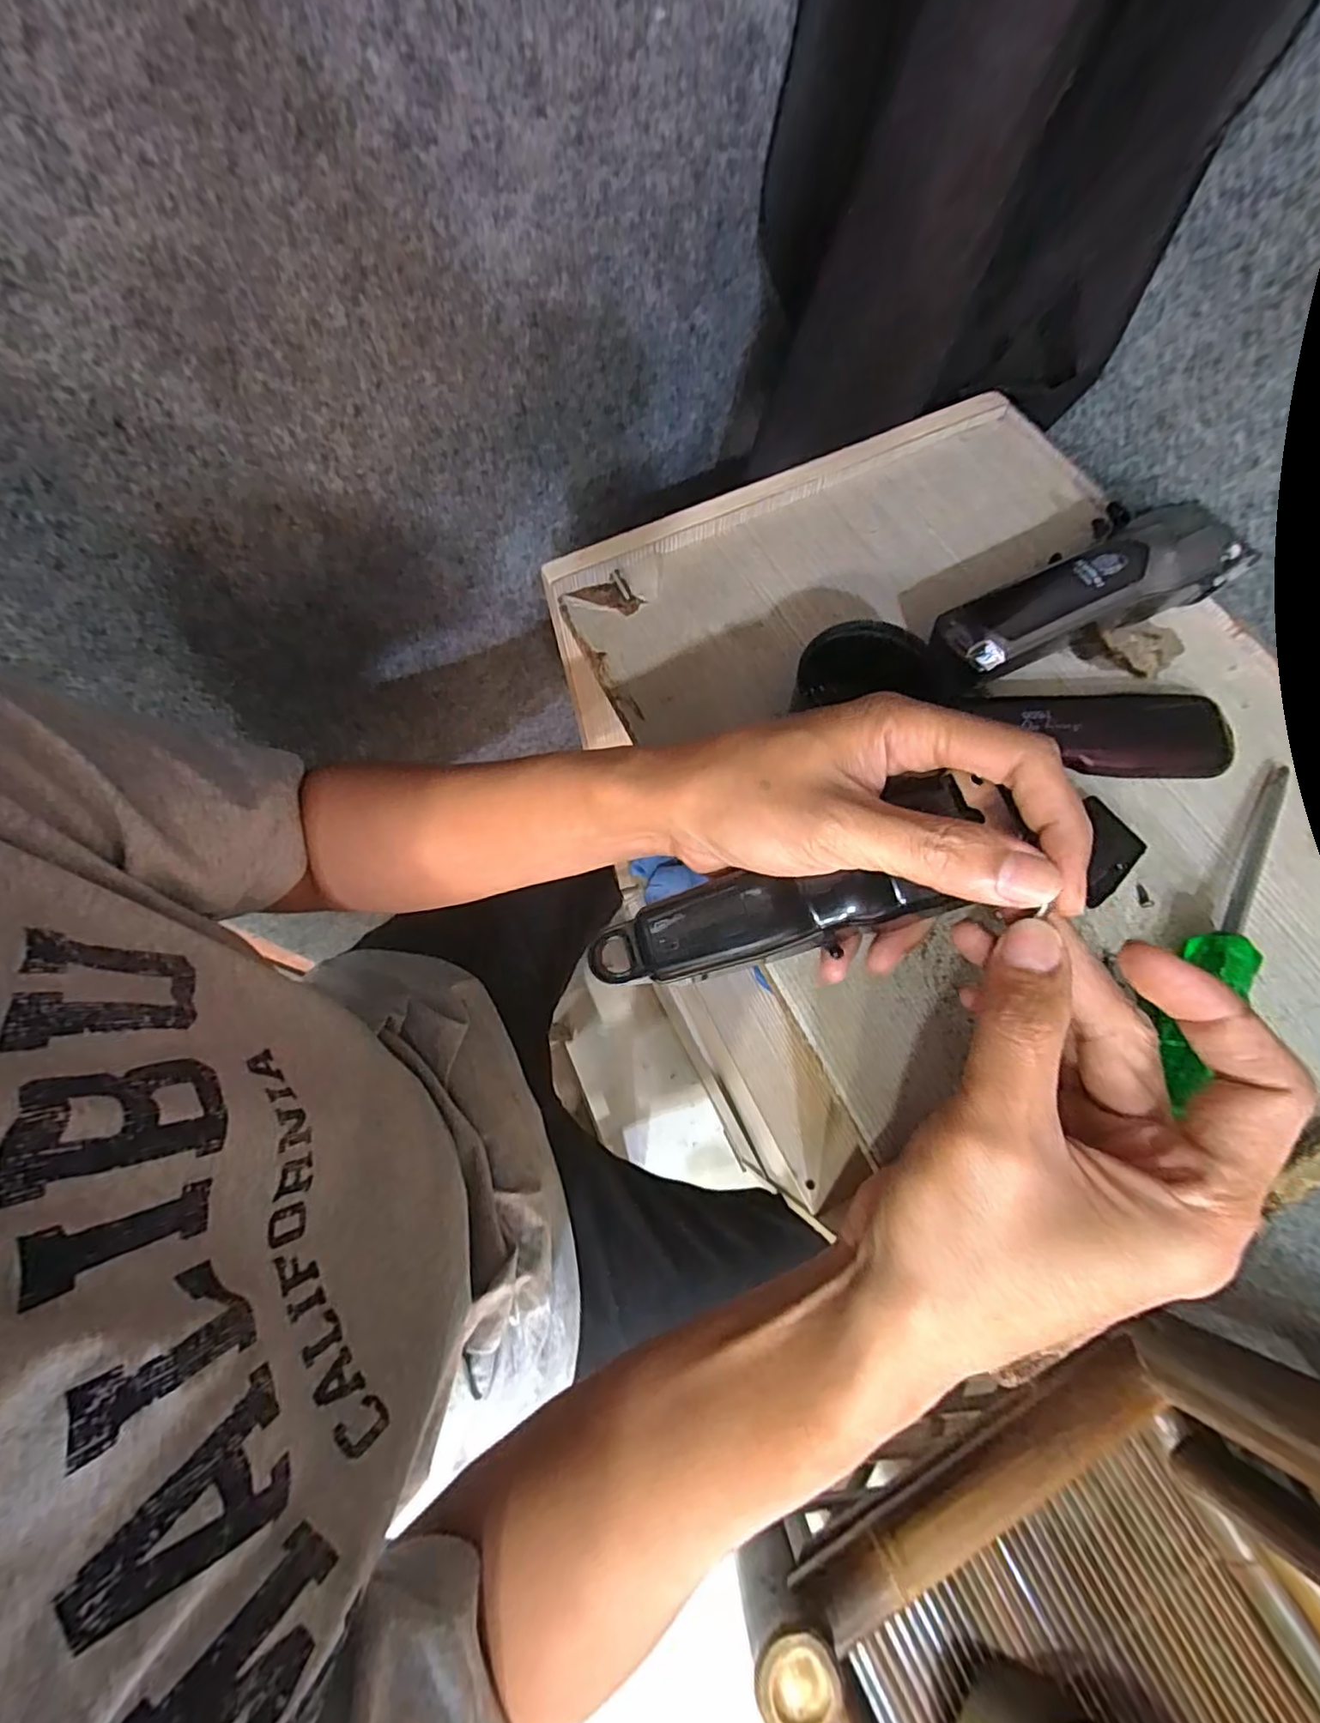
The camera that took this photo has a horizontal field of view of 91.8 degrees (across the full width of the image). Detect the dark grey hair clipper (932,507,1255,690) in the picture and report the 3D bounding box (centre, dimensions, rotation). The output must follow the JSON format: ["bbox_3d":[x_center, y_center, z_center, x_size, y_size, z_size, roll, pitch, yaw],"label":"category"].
[{"bbox_3d":[0.202,-0.127,0.307,0.164,0.045,0.042,-24,70,-9],"label":"dark grey hair clipper"}]

